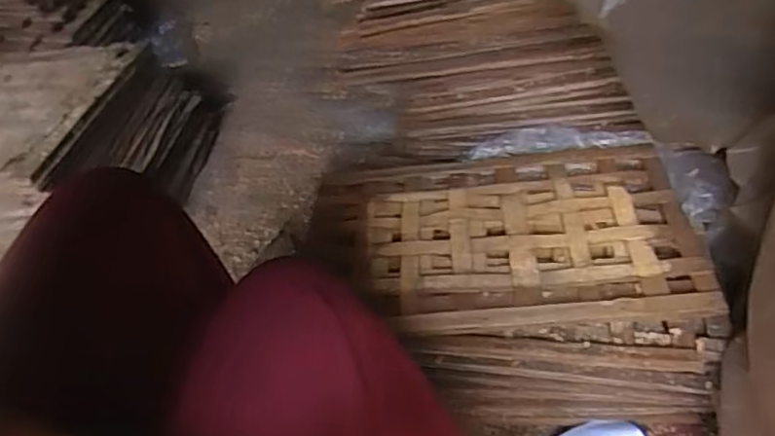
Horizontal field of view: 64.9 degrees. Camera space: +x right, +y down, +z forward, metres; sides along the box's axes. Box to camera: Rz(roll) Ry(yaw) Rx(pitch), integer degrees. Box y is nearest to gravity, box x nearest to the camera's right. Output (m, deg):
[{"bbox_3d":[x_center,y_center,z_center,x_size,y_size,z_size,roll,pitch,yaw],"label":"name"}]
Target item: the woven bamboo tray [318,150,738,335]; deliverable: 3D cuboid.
[{"bbox_3d":[0.147,0.025,0.856,0.519,0.063,0.366,0,42,5],"label":"woven bamboo tray"}]

